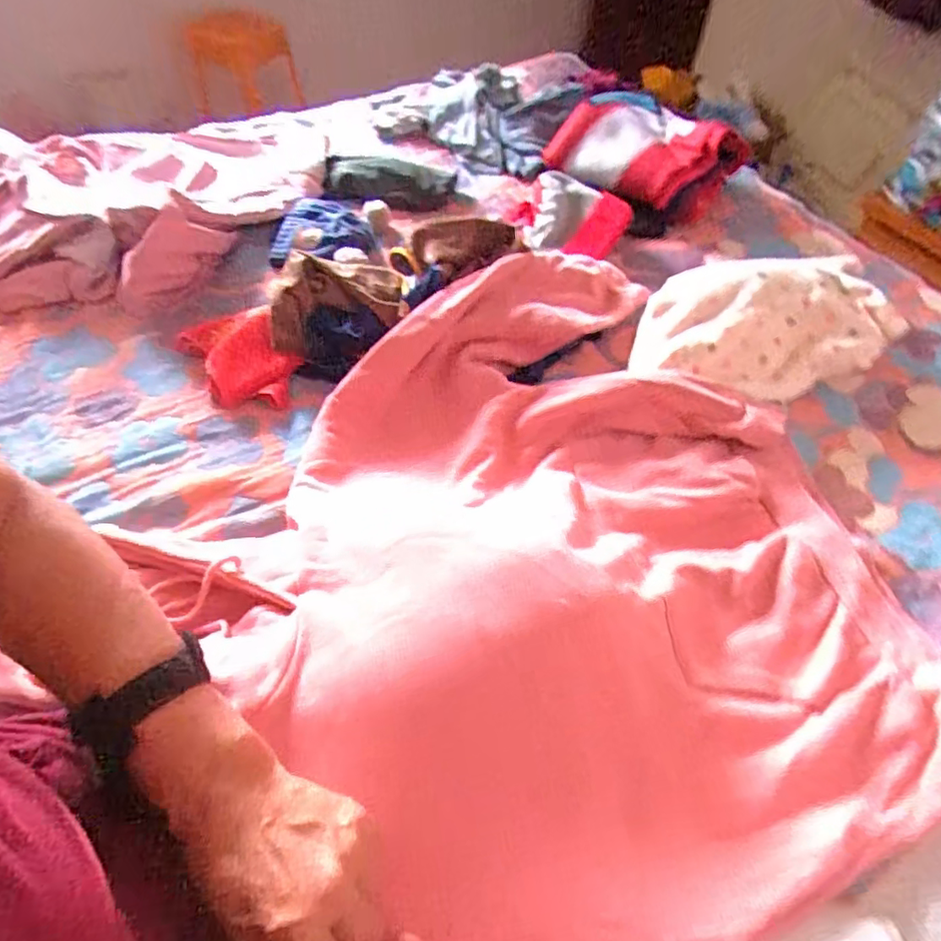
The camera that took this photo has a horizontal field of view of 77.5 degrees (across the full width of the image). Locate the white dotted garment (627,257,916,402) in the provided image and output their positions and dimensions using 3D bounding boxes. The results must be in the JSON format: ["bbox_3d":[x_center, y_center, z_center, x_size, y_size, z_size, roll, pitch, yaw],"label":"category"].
[{"bbox_3d":[0.385,-0.198,0.768,0.374,0.085,0.208,-16,55,-14],"label":"white dotted garment"}]

